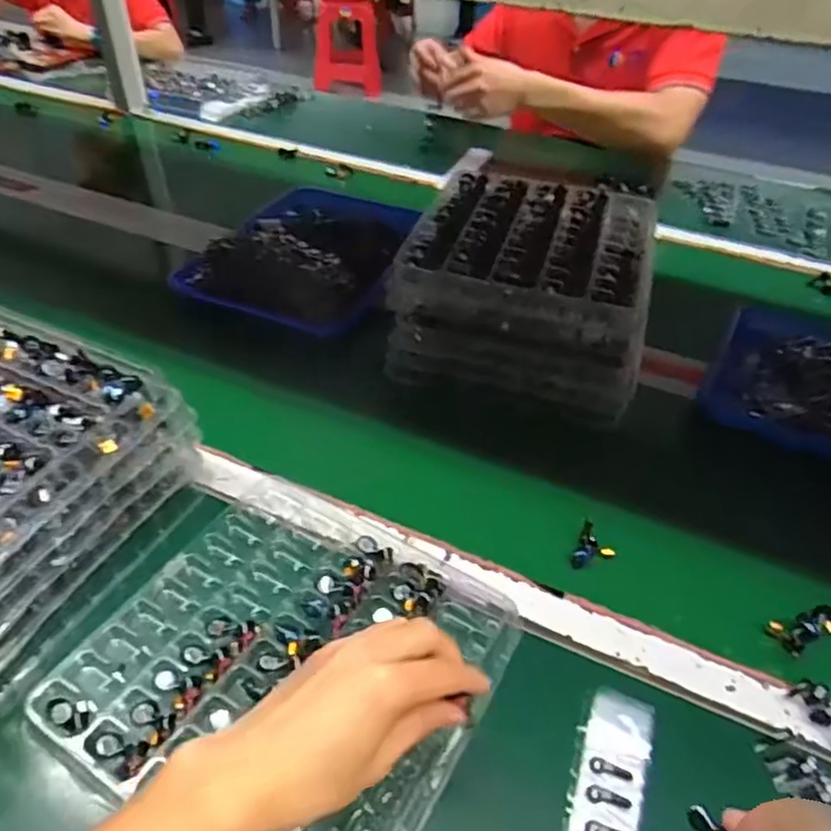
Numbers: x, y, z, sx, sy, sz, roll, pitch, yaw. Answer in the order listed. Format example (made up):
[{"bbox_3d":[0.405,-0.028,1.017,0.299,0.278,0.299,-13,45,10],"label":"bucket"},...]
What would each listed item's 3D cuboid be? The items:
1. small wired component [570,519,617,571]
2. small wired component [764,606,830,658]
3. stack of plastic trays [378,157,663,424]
[{"bbox_3d":[0.147,0.113,0.567,0.038,0.014,0.038,2,42,-2],"label":"small wired component"},{"bbox_3d":[0.313,0.166,0.515,0.069,0.010,0.026,-10,44,-14],"label":"small wired component"},{"bbox_3d":[0.124,-0.145,0.768,0.268,0.146,0.267,10,43,7],"label":"stack of plastic trays"}]

